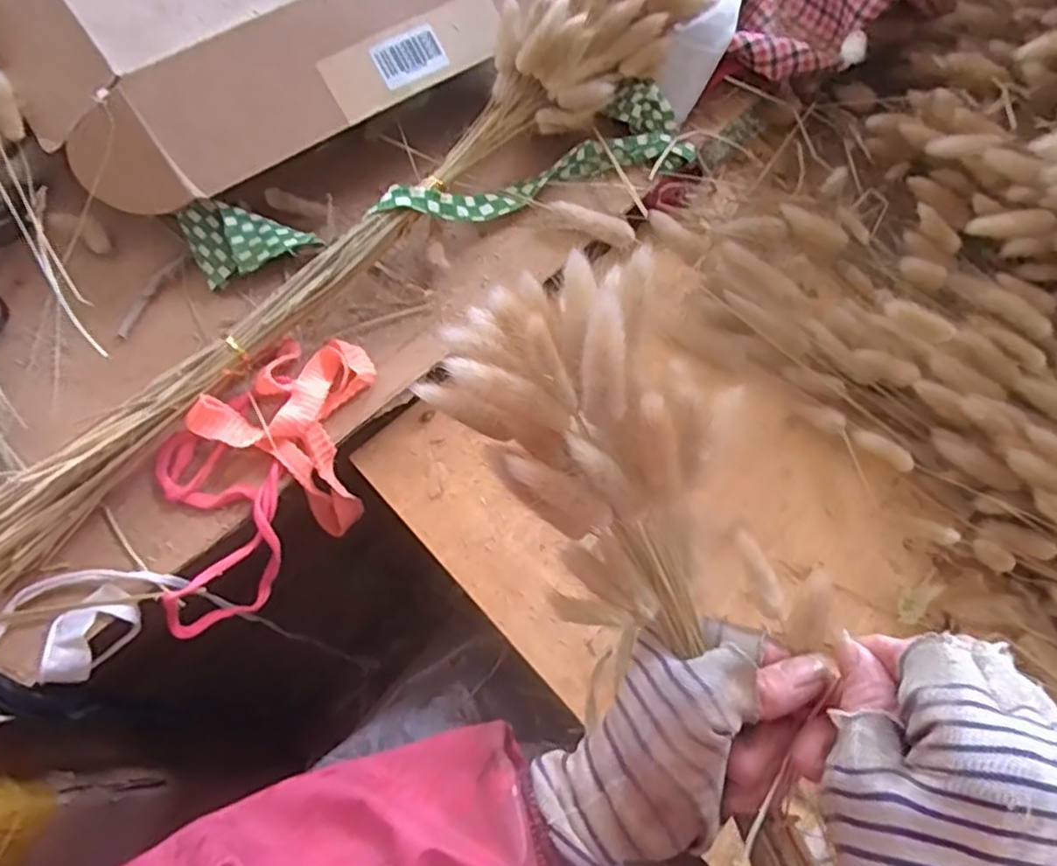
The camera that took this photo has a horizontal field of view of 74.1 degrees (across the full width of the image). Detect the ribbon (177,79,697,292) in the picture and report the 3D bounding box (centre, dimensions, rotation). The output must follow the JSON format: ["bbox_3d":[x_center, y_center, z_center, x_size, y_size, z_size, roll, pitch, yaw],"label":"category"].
[{"bbox_3d":[-0.057,-0.171,0.478,0.354,0.040,0.070,-20,67,-8],"label":"ribbon"}]

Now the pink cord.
[{"bbox_3d":[-0.176,0.057,0.412,0.069,0.046,0.110,-8,66,-3],"label":"pink cord"}]

